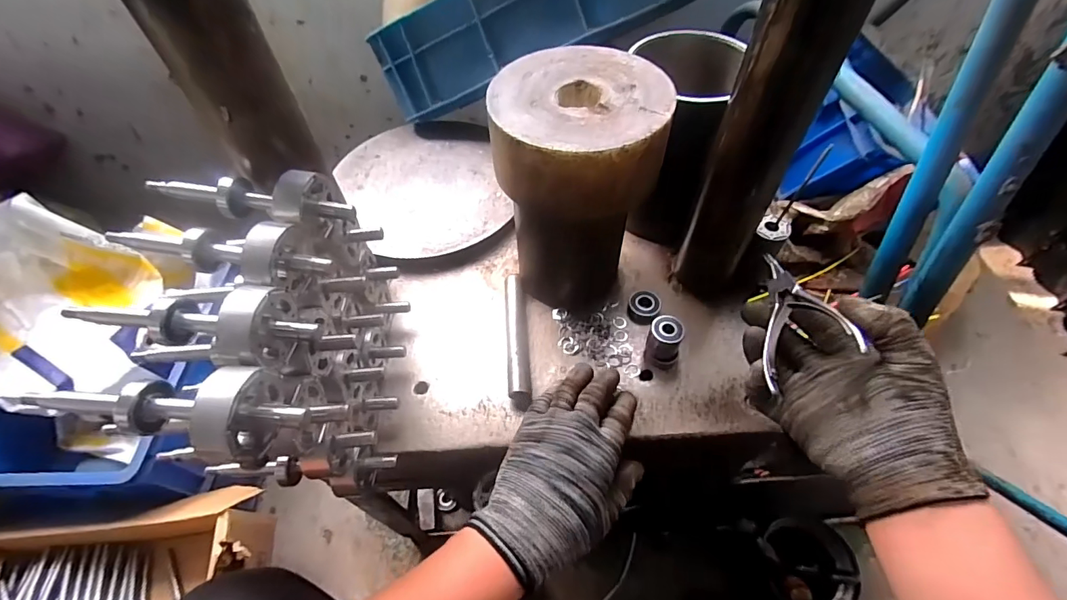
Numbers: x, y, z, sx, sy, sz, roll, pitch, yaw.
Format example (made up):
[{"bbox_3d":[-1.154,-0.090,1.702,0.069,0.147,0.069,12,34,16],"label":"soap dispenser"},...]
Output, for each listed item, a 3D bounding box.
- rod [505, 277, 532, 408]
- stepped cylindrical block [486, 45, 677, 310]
[{"bbox_3d":[-0.017,0.039,0.480,0.021,0.019,0.148,-4,54,0],"label":"rod"},{"bbox_3d":[0.041,-0.097,0.450,0.135,0.217,0.137,-1,54,2],"label":"stepped cylindrical block"}]

